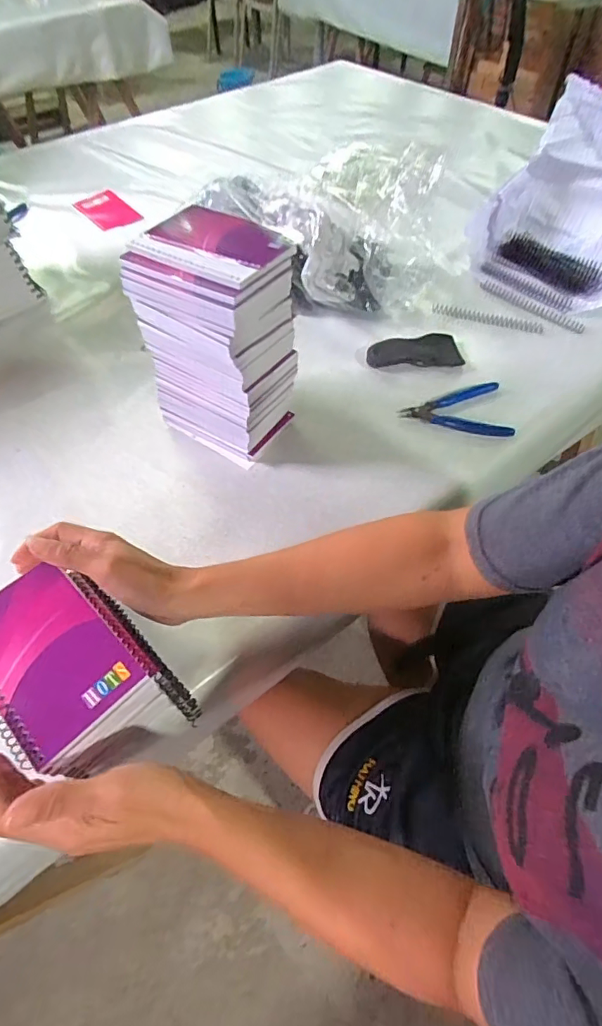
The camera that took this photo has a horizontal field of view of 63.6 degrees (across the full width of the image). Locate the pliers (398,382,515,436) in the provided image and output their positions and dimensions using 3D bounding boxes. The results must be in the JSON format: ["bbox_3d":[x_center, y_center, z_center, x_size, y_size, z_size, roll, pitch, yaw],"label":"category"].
[{"bbox_3d":[0.190,-0.132,0.578,0.124,0.008,0.088,16,59,12],"label":"pliers"}]

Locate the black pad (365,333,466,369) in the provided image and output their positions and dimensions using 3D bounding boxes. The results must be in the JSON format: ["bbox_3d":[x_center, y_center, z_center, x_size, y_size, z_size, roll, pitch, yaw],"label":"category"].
[{"bbox_3d":[0.146,-0.209,0.629,0.124,0.019,0.062,-8,57,-3],"label":"black pad"}]

